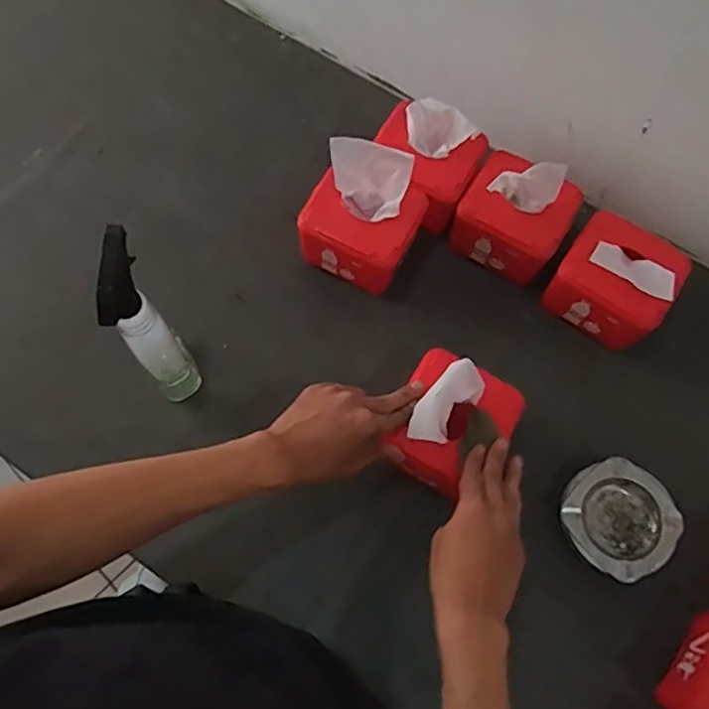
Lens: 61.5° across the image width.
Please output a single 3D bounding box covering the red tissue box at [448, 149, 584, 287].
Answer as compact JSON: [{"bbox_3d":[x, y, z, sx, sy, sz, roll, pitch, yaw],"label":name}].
[{"bbox_3d":[0.199,-0.175,0.726,0.123,0.139,0.109,32,71,10],"label":"red tissue box"}]

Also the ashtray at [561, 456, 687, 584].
[{"bbox_3d":[0.289,0.180,0.655,0.116,0.030,0.116,-31,73,-13],"label":"ashtray"}]

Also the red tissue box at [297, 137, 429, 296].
[{"bbox_3d":[0.010,-0.160,0.718,0.125,0.141,0.116,29,71,8],"label":"red tissue box"}]

